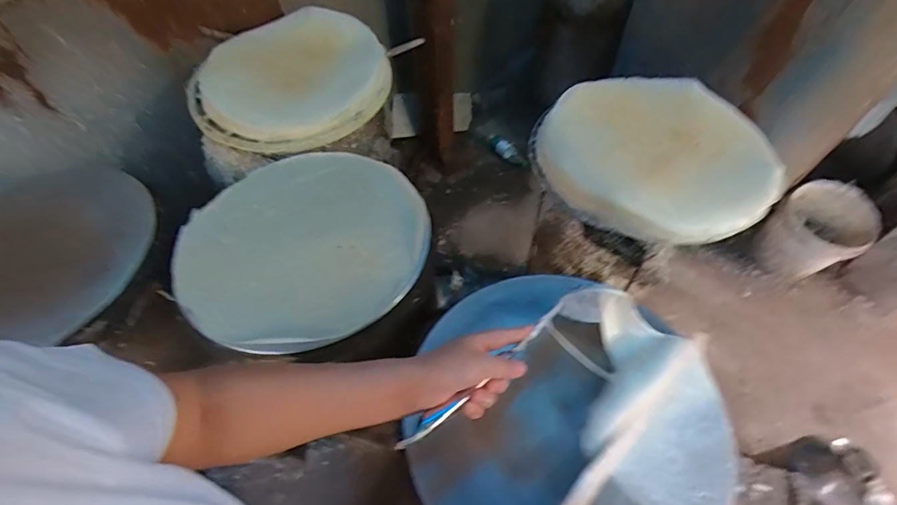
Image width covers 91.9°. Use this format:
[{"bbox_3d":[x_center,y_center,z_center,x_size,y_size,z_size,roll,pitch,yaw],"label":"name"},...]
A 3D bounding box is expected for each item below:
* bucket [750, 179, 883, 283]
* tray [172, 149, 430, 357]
[{"bbox_3d":[1.208,-0.053,1.448,0.246,0.298,0.246,-1,54,1],"label":"bucket"},{"bbox_3d":[-0.221,-0.024,0.655,0.348,0.035,0.363,-1,54,1],"label":"tray"}]

